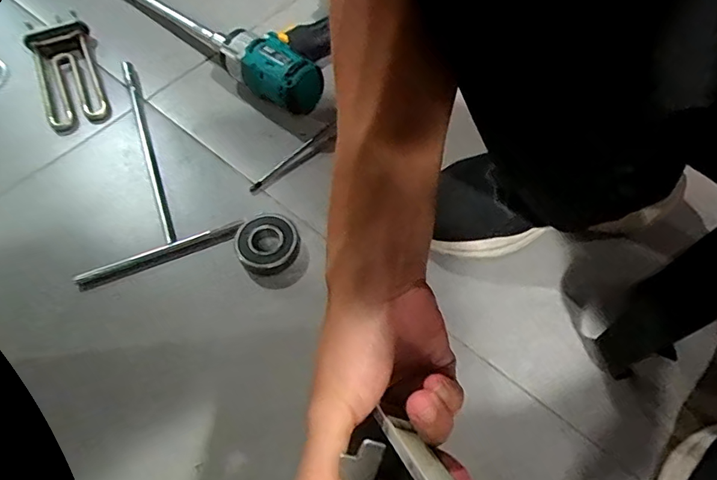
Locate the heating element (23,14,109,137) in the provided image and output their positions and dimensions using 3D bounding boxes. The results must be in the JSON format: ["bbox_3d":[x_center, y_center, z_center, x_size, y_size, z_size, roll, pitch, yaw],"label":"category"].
[{"bbox_3d":[-0.357,-0.209,0.598,0.072,0.024,0.187,-24,63,-14],"label":"heating element"}]

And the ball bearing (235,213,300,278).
[{"bbox_3d":[-0.090,0.001,0.476,0.059,0.017,0.064,0,60,0],"label":"ball bearing"}]

